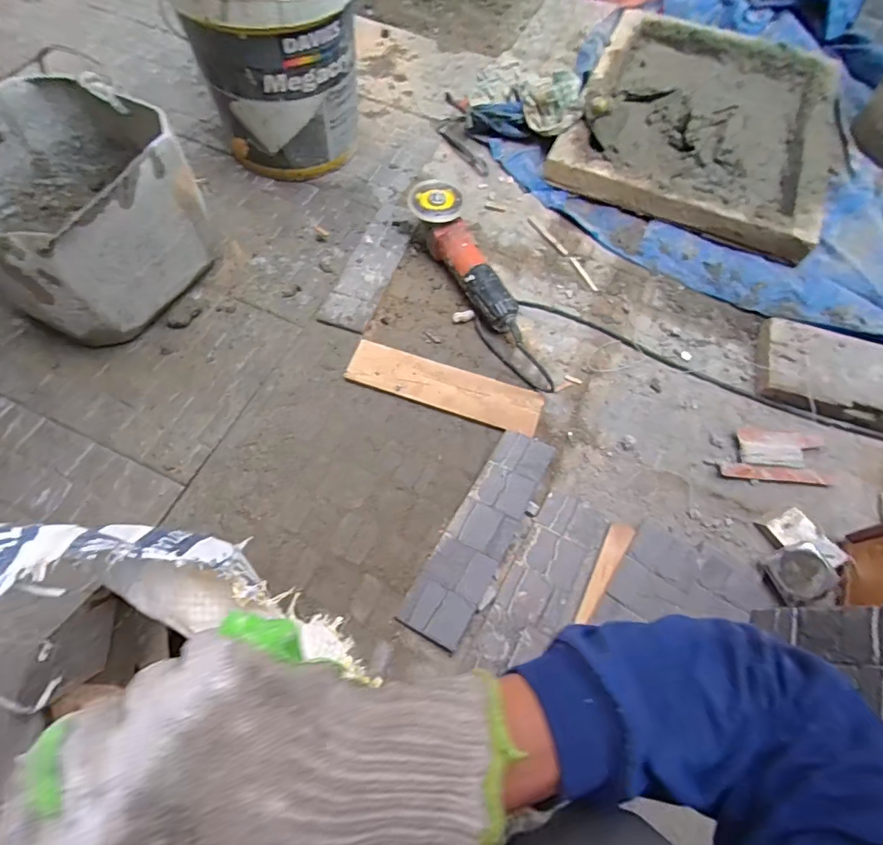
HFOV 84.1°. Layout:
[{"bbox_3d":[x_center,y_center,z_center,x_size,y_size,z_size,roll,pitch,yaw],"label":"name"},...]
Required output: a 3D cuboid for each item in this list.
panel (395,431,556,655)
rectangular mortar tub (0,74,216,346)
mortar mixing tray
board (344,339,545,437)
[{"bbox_3d":[0.055,0.141,0.645,0.081,0.025,0.297,29,66,10],"label":"panel"},{"bbox_3d":[-0.526,-0.299,0.715,0.274,0.223,0.288,26,65,9],"label":"rectangular mortar tub"},{"bbox_3d":[0.577,-0.636,1.028,0.547,0.108,0.670,23,65,7],"label":"mortar mixing tray"},{"bbox_3d":[0.005,-0.054,0.745,0.296,0.016,0.072,18,64,5],"label":"board"}]

